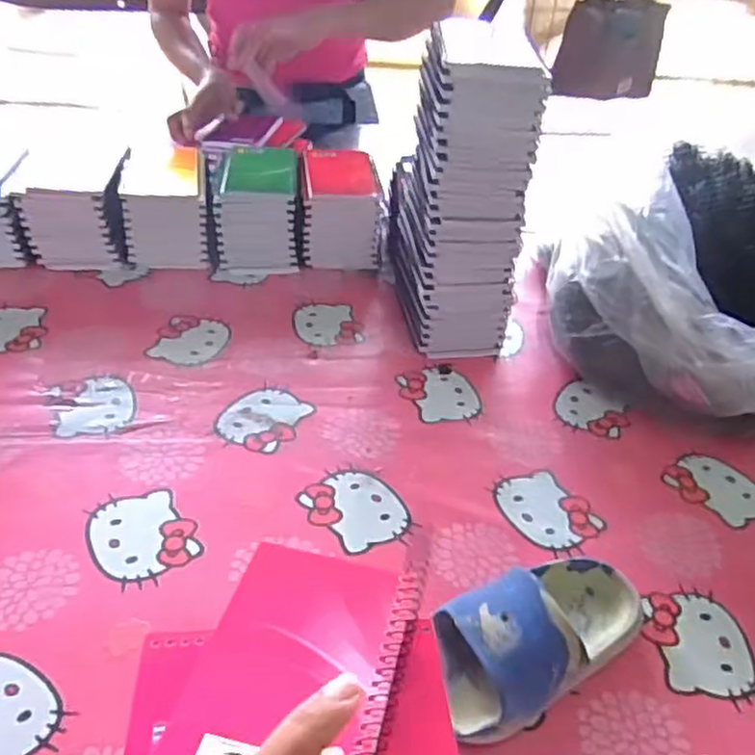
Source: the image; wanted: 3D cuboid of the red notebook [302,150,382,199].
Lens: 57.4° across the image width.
[{"bbox_3d":[-0.045,-0.247,0.833,0.091,0.006,0.121,3,44,-13],"label":"red notebook"}]

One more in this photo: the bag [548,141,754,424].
[{"bbox_3d":[0.355,-0.074,0.670,0.281,0.191,0.241,-19,46,-27],"label":"bag"}]

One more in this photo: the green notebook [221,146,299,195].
[{"bbox_3d":[-0.135,-0.244,0.810,0.083,0.005,0.124,2,40,-7],"label":"green notebook"}]

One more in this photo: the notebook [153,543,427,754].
[{"bbox_3d":[-0.033,0.124,0.286,0.083,0.014,0.129,13,40,8],"label":"notebook"}]

